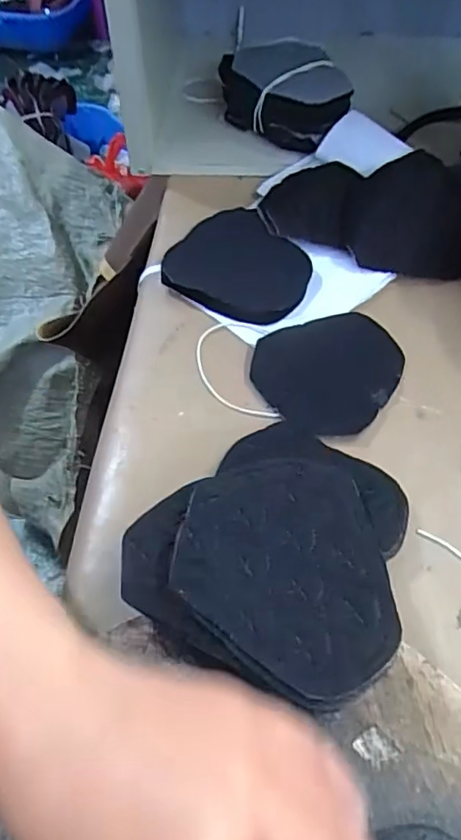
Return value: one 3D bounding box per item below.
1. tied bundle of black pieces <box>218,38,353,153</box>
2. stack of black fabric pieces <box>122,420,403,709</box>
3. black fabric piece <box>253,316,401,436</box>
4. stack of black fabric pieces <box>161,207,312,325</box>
[{"bbox_3d":[0.053,-0.301,0.529,0.124,0.063,0.071,34,62,21],"label":"tied bundle of black pieces"},{"bbox_3d":[0.022,0.058,0.291,0.128,0.039,0.147,17,57,11],"label":"stack of black fabric pieces"},{"bbox_3d":[0.068,-0.035,0.377,0.096,0.005,0.091,0,55,0],"label":"black fabric piece"},{"bbox_3d":[0.008,-0.122,0.442,0.111,0.016,0.098,31,61,19],"label":"stack of black fabric pieces"}]

